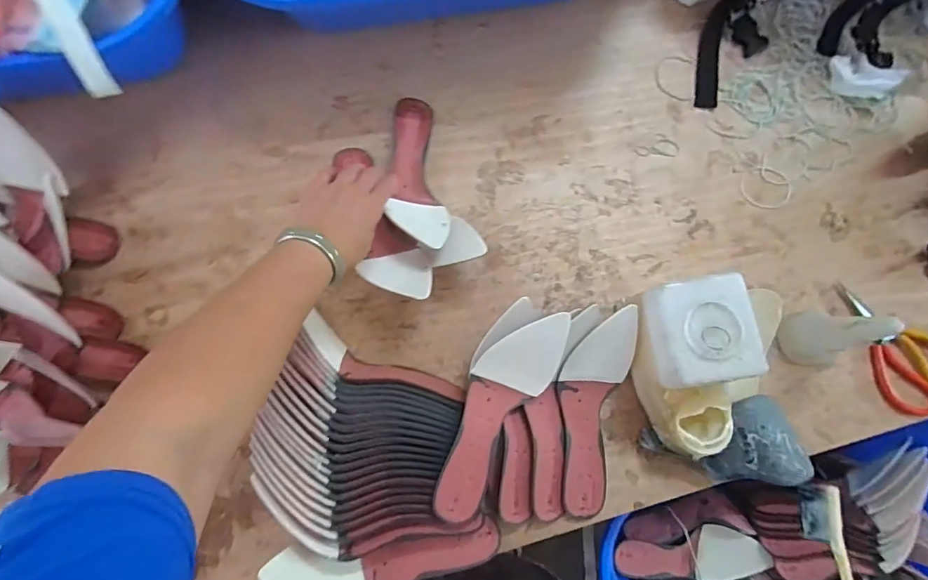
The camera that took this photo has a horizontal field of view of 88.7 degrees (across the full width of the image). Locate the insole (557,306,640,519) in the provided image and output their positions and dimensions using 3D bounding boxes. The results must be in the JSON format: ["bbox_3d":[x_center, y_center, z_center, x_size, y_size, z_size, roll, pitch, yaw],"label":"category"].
[{"bbox_3d":[0.153,0.147,0.573,0.082,0.071,0.249,13,79,1],"label":"insole"}]

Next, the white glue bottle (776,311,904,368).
[{"bbox_3d":[0.449,0.056,0.567,0.057,0.129,0.069,-4,79,-2],"label":"white glue bottle"}]

